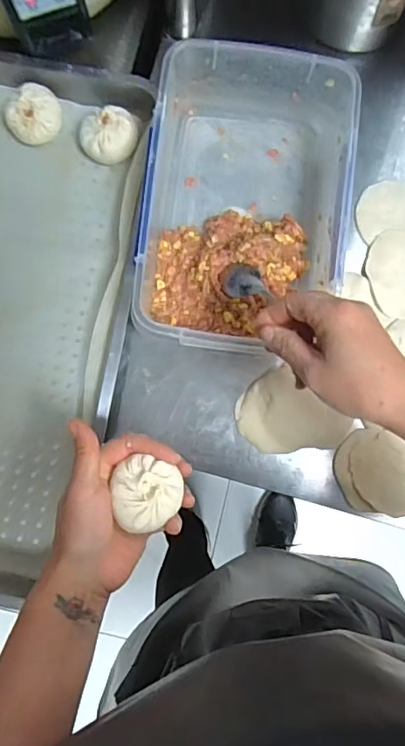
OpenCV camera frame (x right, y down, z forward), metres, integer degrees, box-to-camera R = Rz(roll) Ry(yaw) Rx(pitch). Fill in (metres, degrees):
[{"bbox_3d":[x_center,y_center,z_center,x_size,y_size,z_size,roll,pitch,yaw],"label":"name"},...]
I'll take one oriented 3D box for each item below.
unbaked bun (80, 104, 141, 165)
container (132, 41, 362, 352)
[{"bbox_3d":[-0.105,-0.268,0.585,0.067,0.047,0.060,-25,86,-3],"label":"unbaked bun"},{"bbox_3d":[0.046,-0.176,0.550,0.207,0.097,0.308,6,85,-1],"label":"container"}]

